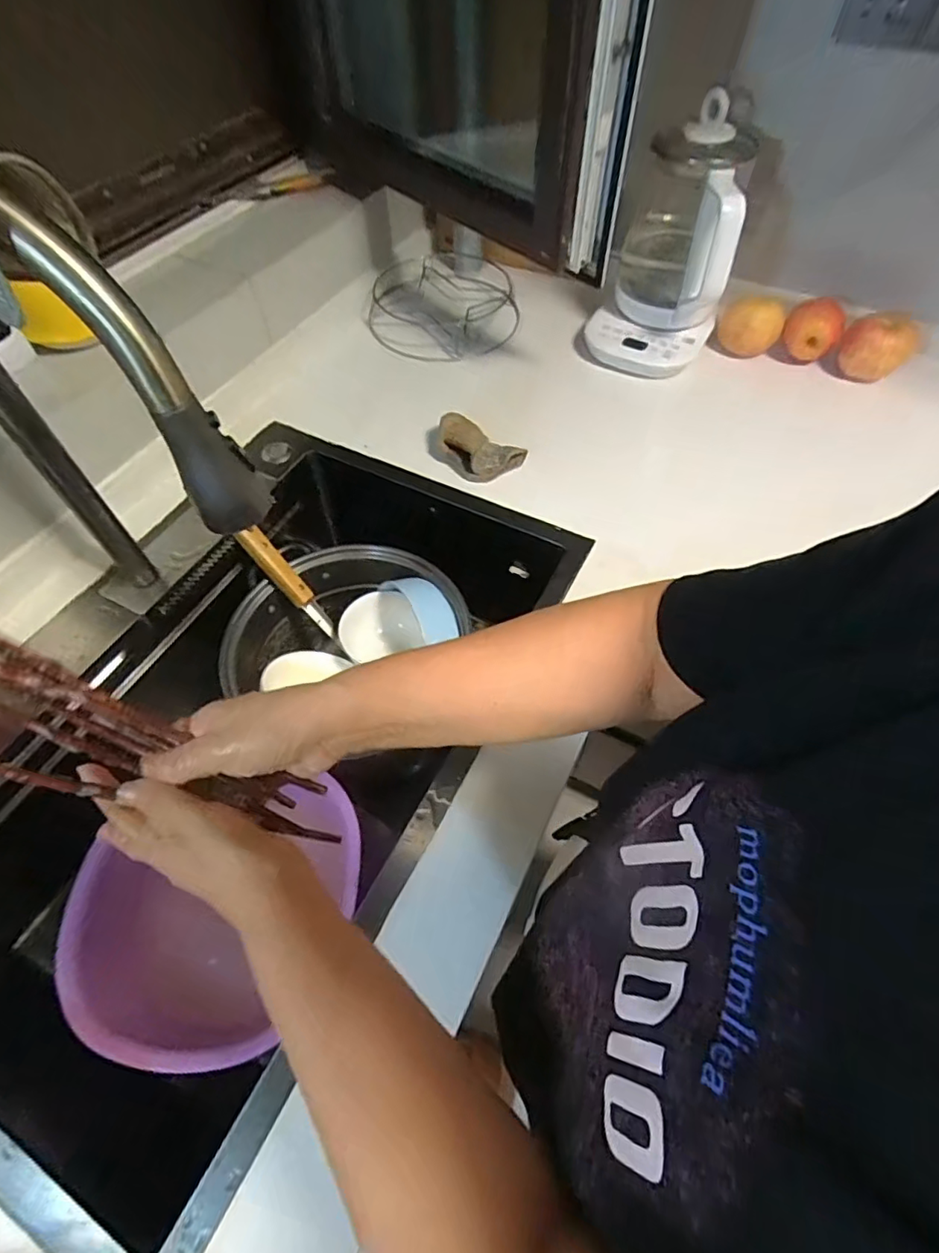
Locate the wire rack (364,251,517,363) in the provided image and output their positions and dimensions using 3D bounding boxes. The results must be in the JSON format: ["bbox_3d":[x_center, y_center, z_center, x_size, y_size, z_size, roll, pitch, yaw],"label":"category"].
[{"bbox_3d":[-0.043,-0.487,0.858,0.219,0.044,0.225,-1,58,1],"label":"wire rack"}]

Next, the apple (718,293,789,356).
[{"bbox_3d":[0.433,-0.463,0.878,0.093,0.079,0.074,24,61,15],"label":"apple"}]

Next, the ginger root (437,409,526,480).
[{"bbox_3d":[0.006,-0.219,0.712,0.114,0.044,0.060,35,65,21],"label":"ginger root"}]

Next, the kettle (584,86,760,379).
[{"bbox_3d":[0.277,-0.510,0.788,0.171,0.265,0.180,22,61,14],"label":"kettle"}]

